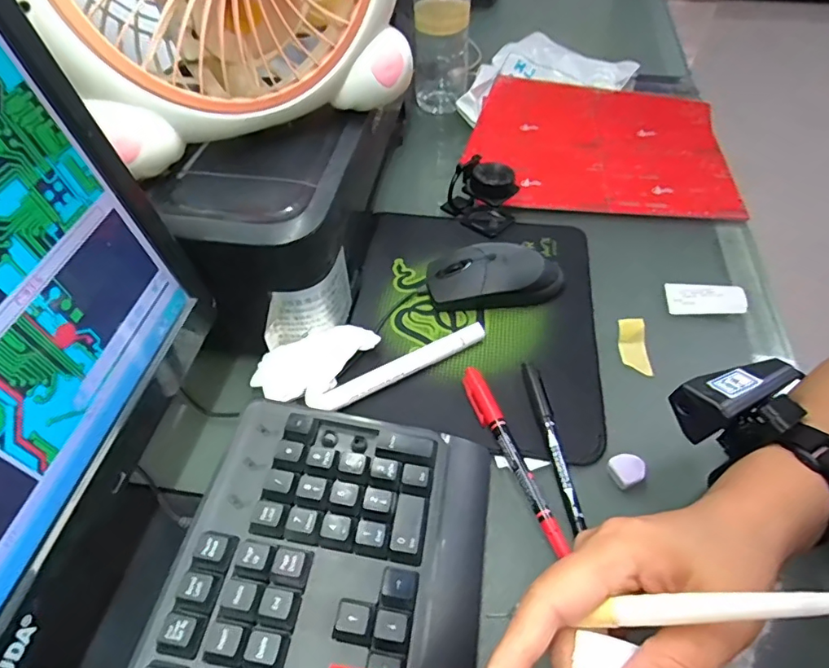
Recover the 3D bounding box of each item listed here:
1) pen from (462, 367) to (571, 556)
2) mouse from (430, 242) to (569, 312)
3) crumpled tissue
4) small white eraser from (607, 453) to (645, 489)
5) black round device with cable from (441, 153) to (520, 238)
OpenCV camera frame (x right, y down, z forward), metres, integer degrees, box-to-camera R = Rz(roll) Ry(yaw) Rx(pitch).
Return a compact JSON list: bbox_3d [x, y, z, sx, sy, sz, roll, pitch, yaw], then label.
[{"bbox_3d":[0.062,0.075,0.333,0.014,0.011,0.132,-17,51,-12],"label":"pen"},{"bbox_3d":[0.066,-0.046,0.424,0.109,0.035,0.053,7,50,8],"label":"mouse"},{"bbox_3d":[-0.071,0.018,0.373,0.090,0.025,0.037,-19,51,-14],"label":"crumpled tissue"},{"bbox_3d":[0.134,0.086,0.326,0.019,0.011,0.019,-1,49,1],"label":"small white eraser"},{"bbox_3d":[0.063,-0.134,0.486,0.064,0.051,0.044,34,58,27],"label":"black round device with cable"}]

